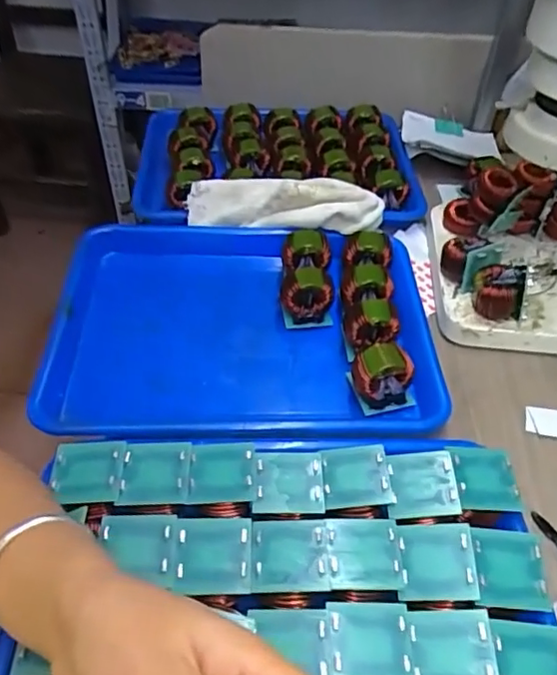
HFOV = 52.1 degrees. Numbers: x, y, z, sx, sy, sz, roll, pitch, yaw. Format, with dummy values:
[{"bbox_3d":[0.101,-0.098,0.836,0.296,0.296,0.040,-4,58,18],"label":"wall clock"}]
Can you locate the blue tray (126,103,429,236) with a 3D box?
[{"bbox_3d":[-0.001,-0.207,0.698,0.333,0.061,0.251,-6,47,-8],"label":"blue tray"}]

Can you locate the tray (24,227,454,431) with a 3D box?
[{"bbox_3d":[-0.032,-0.007,0.522,0.341,0.040,0.255,0,47,-2],"label":"tray"}]

